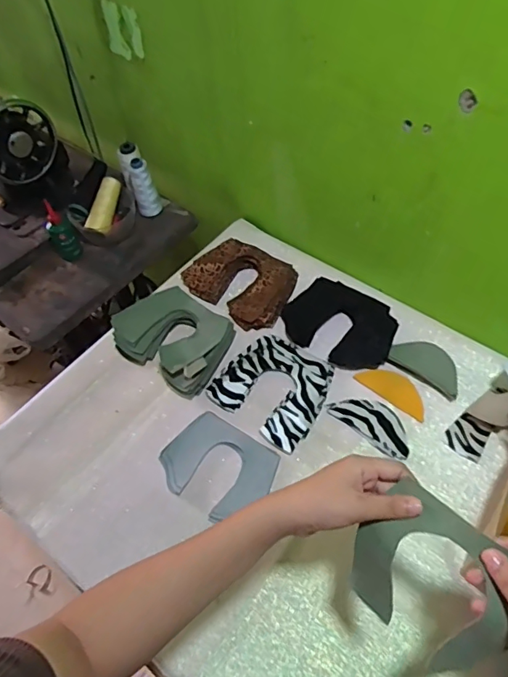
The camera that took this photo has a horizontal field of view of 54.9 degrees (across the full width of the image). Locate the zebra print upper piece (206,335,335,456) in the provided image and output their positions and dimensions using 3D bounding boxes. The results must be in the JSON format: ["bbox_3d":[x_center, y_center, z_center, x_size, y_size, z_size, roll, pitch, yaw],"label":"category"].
[{"bbox_3d":[0.028,0.068,0.715,0.154,0.011,0.148,27,62,22],"label":"zebra print upper piece"}]

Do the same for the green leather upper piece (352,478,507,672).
[{"bbox_3d":[0.147,0.193,0.390,0.129,0.037,0.107,38,95,31],"label":"green leather upper piece"}]

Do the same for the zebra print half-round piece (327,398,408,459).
[{"bbox_3d":[0.165,0.115,0.676,0.117,0.006,0.054,33,64,24],"label":"zebra print half-round piece"}]

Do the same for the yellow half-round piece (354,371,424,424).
[{"bbox_3d":[0.203,0.072,0.704,0.105,0.004,0.047,36,65,26],"label":"yellow half-round piece"}]

